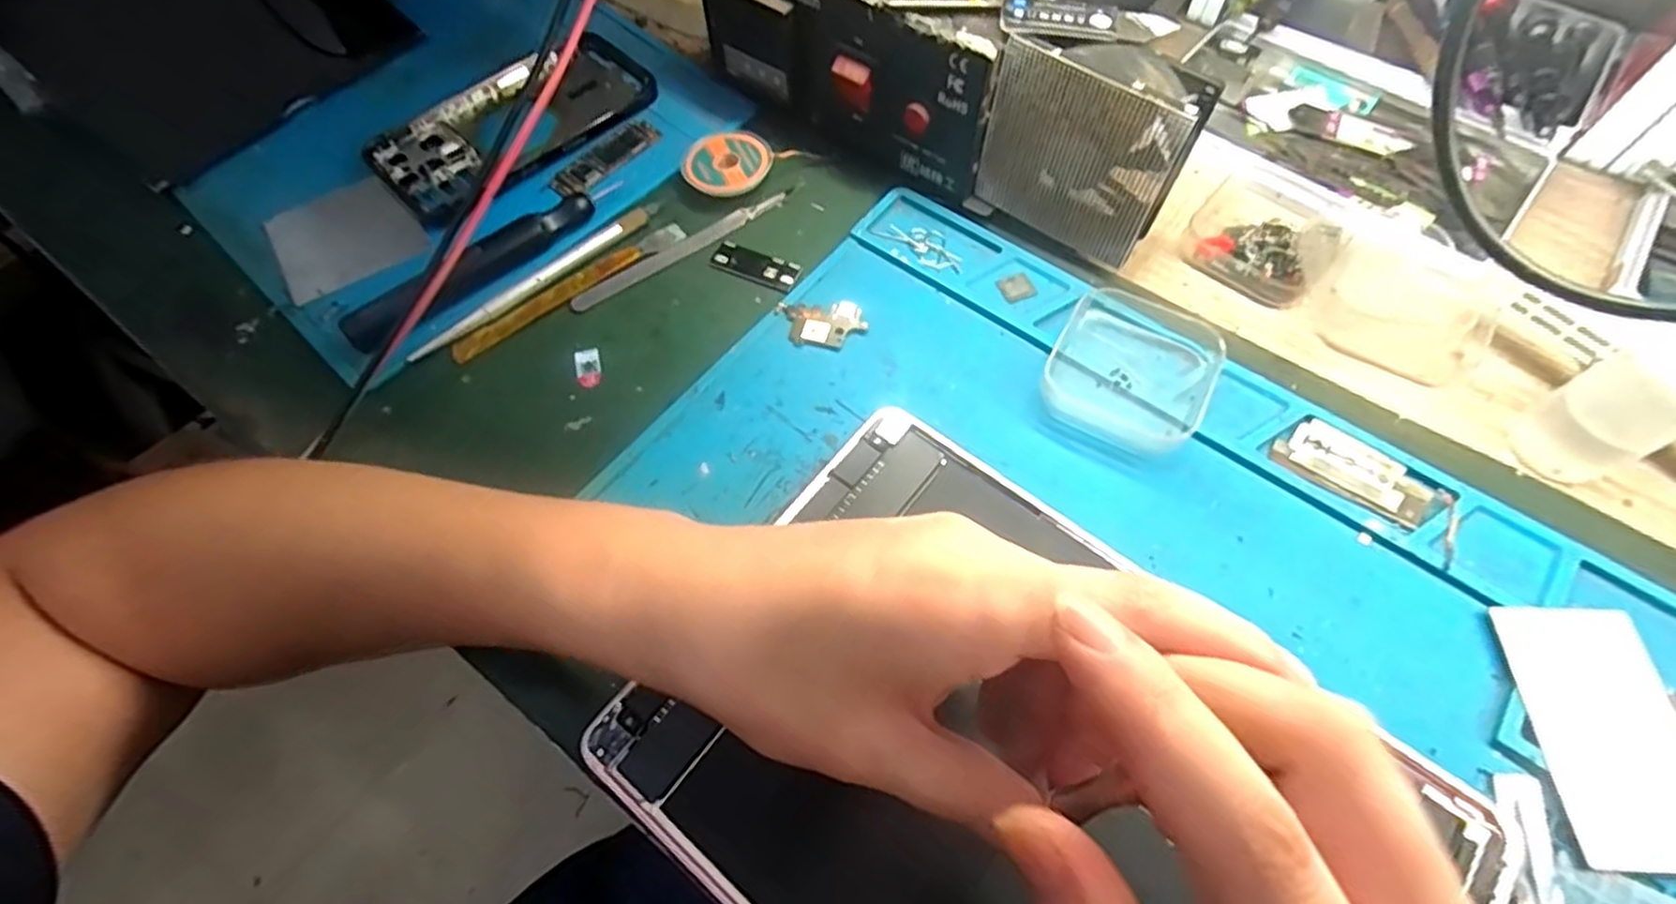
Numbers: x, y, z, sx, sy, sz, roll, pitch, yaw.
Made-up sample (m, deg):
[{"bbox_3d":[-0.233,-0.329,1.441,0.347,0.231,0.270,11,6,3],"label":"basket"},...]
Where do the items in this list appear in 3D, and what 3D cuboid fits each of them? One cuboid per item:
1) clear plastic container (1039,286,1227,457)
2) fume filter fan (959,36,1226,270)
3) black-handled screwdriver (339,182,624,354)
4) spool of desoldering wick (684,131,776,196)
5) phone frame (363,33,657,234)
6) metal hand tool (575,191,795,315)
[{"bbox_3d":[0.123,-0.034,0.302,0.063,0.019,0.063,26,67,15],"label":"clear plastic container"},{"bbox_3d":[0.104,-0.129,0.312,0.082,0.085,0.025,28,67,16],"label":"fume filter fan"},{"bbox_3d":[-0.162,-0.089,0.337,0.136,0.018,0.017,-38,67,-16],"label":"black-handled screwdriver"},{"bbox_3d":[-0.057,-0.147,0.370,0.044,0.012,0.037,-27,65,-11],"label":"spool of desoldering wick"},{"bbox_3d":[-0.173,-0.179,0.390,0.147,0.012,0.078,-39,68,-17],"label":"phone frame"},{"bbox_3d":[-0.076,-0.101,0.355,0.120,0.004,0.013,-34,66,-14],"label":"metal hand tool"}]

